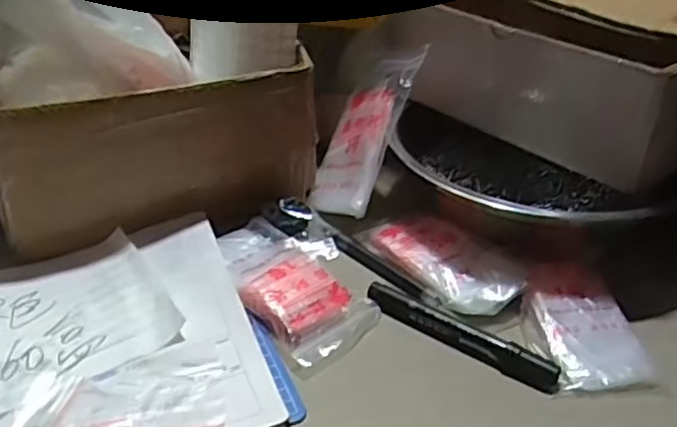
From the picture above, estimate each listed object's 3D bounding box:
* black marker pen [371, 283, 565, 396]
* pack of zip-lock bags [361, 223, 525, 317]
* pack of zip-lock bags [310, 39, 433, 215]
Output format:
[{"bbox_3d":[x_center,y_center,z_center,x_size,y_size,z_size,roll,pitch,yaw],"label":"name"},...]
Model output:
[{"bbox_3d":[0.075,0.077,0.427,0.135,0.015,0.018,25,37,30],"label":"black marker pen"},{"bbox_3d":[0.073,0.031,0.483,0.056,0.018,0.126,-23,40,-37],"label":"pack of zip-lock bags"},{"bbox_3d":[0.019,-0.068,0.555,0.014,0.148,0.076,34,-18,-36],"label":"pack of zip-lock bags"}]

